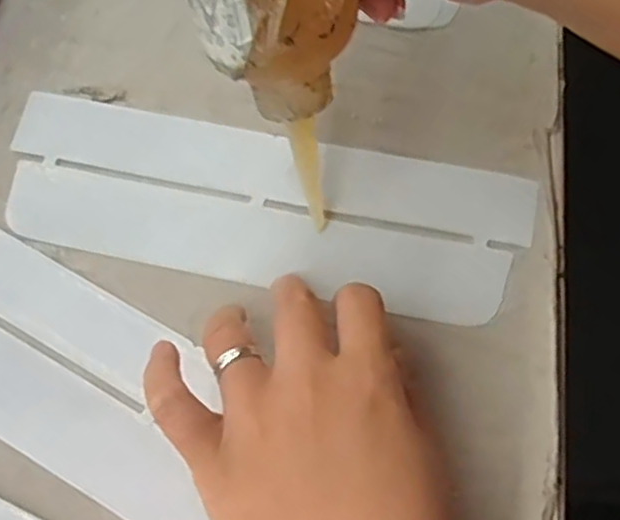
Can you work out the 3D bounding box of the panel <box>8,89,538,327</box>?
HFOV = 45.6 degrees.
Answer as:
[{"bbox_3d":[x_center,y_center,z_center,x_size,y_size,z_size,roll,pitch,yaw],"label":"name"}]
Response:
[{"bbox_3d":[-0.021,-0.025,0.315,0.219,0.005,0.069,11,71,4],"label":"panel"}]

